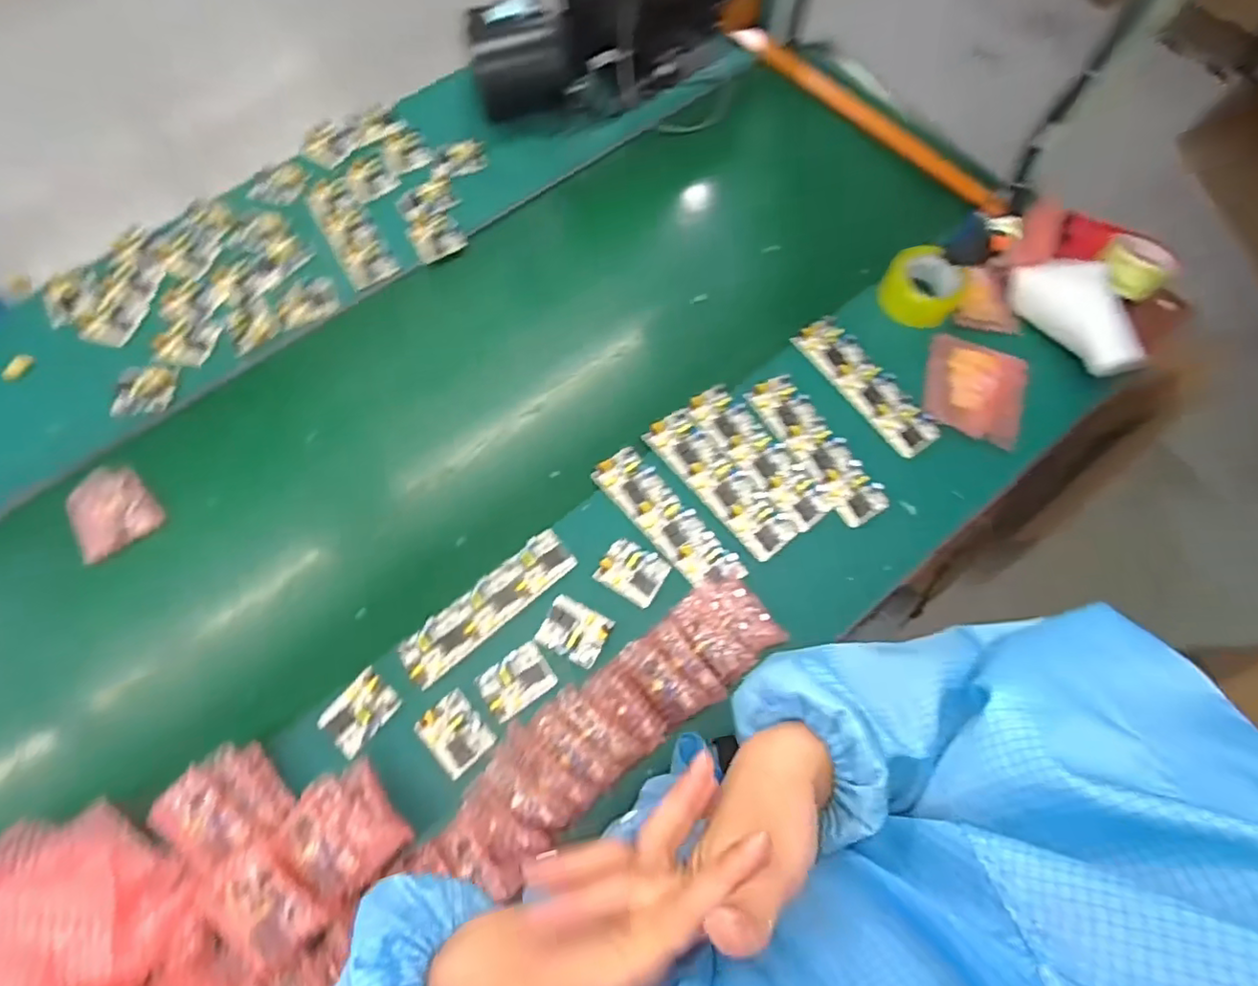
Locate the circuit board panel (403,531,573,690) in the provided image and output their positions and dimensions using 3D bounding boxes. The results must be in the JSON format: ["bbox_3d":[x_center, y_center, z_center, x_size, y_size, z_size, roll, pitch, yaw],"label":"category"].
[{"bbox_3d":[-0.180,0.142,0.781,0.240,0.021,0.061,-39,74,-13],"label":"circuit board panel"}]

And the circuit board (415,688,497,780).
[{"bbox_3d":[-0.209,0.288,0.737,0.064,0.019,0.079,-39,74,-13],"label":"circuit board"}]

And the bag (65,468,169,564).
[{"bbox_3d":[-0.715,0.023,0.842,0.114,0.022,0.104,-31,98,-9],"label":"bag"}]

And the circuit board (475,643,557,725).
[{"bbox_3d":[-0.137,0.232,0.754,0.086,0.013,0.064,-32,89,-23],"label":"circuit board"}]

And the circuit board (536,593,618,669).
[{"bbox_3d":[-0.070,0.176,0.776,0.082,0.018,0.065,27,72,10],"label":"circuit board"}]

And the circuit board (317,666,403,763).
[{"bbox_3d":[-0.327,0.266,0.745,0.062,0.024,0.086,32,72,12],"label":"circuit board"}]

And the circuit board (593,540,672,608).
[{"bbox_3d":[0.004,0.103,0.803,0.080,0.016,0.065,30,73,11],"label":"circuit board"}]

